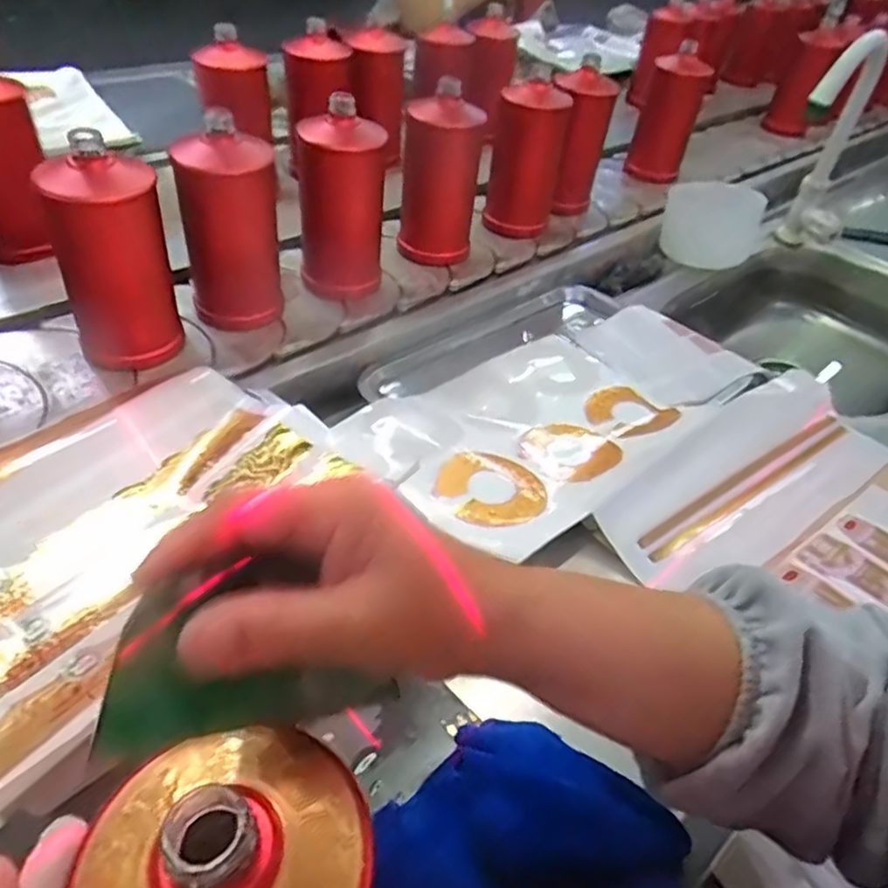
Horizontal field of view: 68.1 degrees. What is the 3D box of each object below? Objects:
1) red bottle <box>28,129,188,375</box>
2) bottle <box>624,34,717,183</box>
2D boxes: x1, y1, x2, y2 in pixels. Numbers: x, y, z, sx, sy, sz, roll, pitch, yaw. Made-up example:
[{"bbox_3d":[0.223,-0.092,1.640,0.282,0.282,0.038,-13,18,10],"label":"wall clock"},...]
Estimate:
[{"bbox_3d":[-0.279,-0.156,0.563,0.074,0.174,0.079,9,43,1],"label":"red bottle"},{"bbox_3d":[0.355,-0.523,1.046,0.091,0.199,0.080,16,22,9],"label":"bottle"}]

